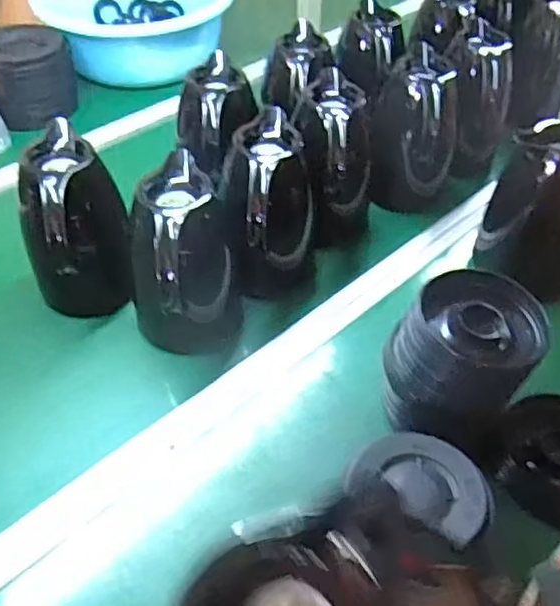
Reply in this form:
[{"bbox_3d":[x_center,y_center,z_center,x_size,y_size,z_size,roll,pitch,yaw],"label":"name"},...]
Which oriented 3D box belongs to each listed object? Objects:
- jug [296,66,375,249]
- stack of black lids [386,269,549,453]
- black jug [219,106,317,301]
[{"bbox_3d":[0.076,-0.179,0.820,0.111,0.185,0.161,4,46,2],"label":"jug"},{"bbox_3d":[0.182,0.068,0.627,0.127,0.152,0.131,32,53,26],"label":"stack of black lids"},{"bbox_3d":[-0.011,-0.103,0.751,0.116,0.195,0.156,0,46,-1],"label":"black jug"}]

